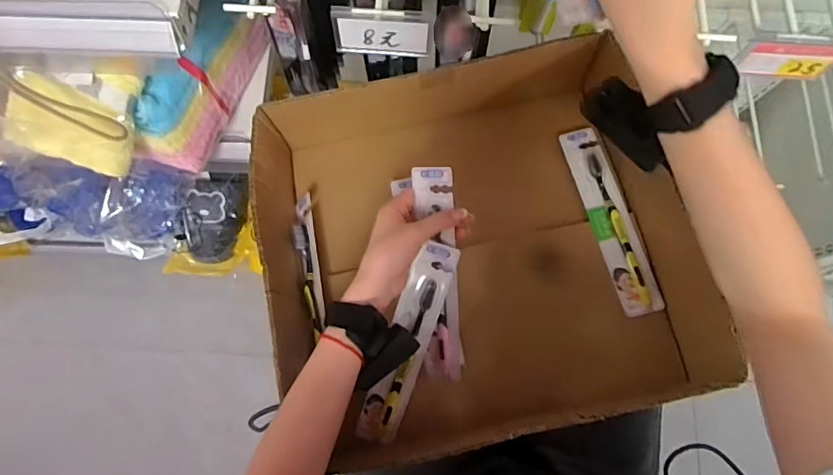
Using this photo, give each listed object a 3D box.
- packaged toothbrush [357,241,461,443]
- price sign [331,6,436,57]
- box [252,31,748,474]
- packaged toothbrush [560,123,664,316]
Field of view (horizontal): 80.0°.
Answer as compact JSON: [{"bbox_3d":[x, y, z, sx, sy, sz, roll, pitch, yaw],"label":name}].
[{"bbox_3d":[-0.011,0.113,0.515,0.043,0.022,0.226,19,102,3],"label":"packaged toothbrush"},{"bbox_3d":[-0.026,-0.164,0.393,0.076,0.041,0.014,4,76,0],"label":"price sign"},{"bbox_3d":[0.061,0.013,0.563,0.436,0.143,0.395,-13,77,-4],"label":"box"},{"bbox_3d":[0.226,-0.023,0.577,0.045,0.012,0.227,-18,75,13],"label":"packaged toothbrush"}]

